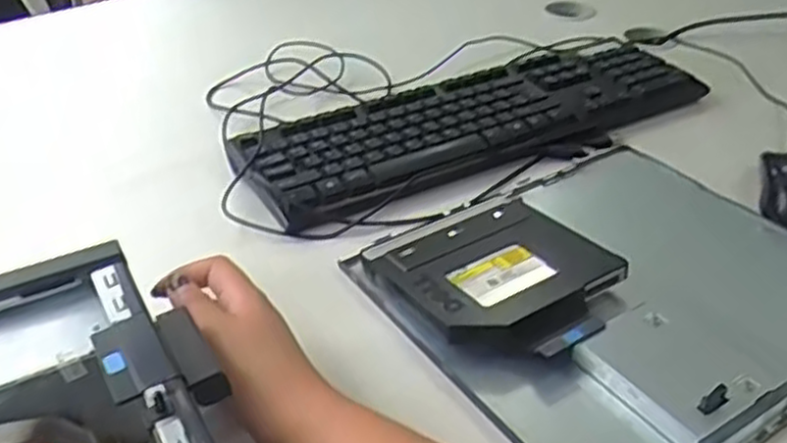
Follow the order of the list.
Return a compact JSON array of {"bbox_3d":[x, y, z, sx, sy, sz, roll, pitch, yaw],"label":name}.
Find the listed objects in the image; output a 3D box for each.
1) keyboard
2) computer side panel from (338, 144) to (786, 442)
[{"bbox_3d":[0.081,-0.093,0.694,0.441,0.029,0.134,-19,38,-23],"label":"keyboard"},{"bbox_3d":[0.154,0.040,0.514,0.289,0.022,0.265,-21,39,-25],"label":"computer side panel"}]

